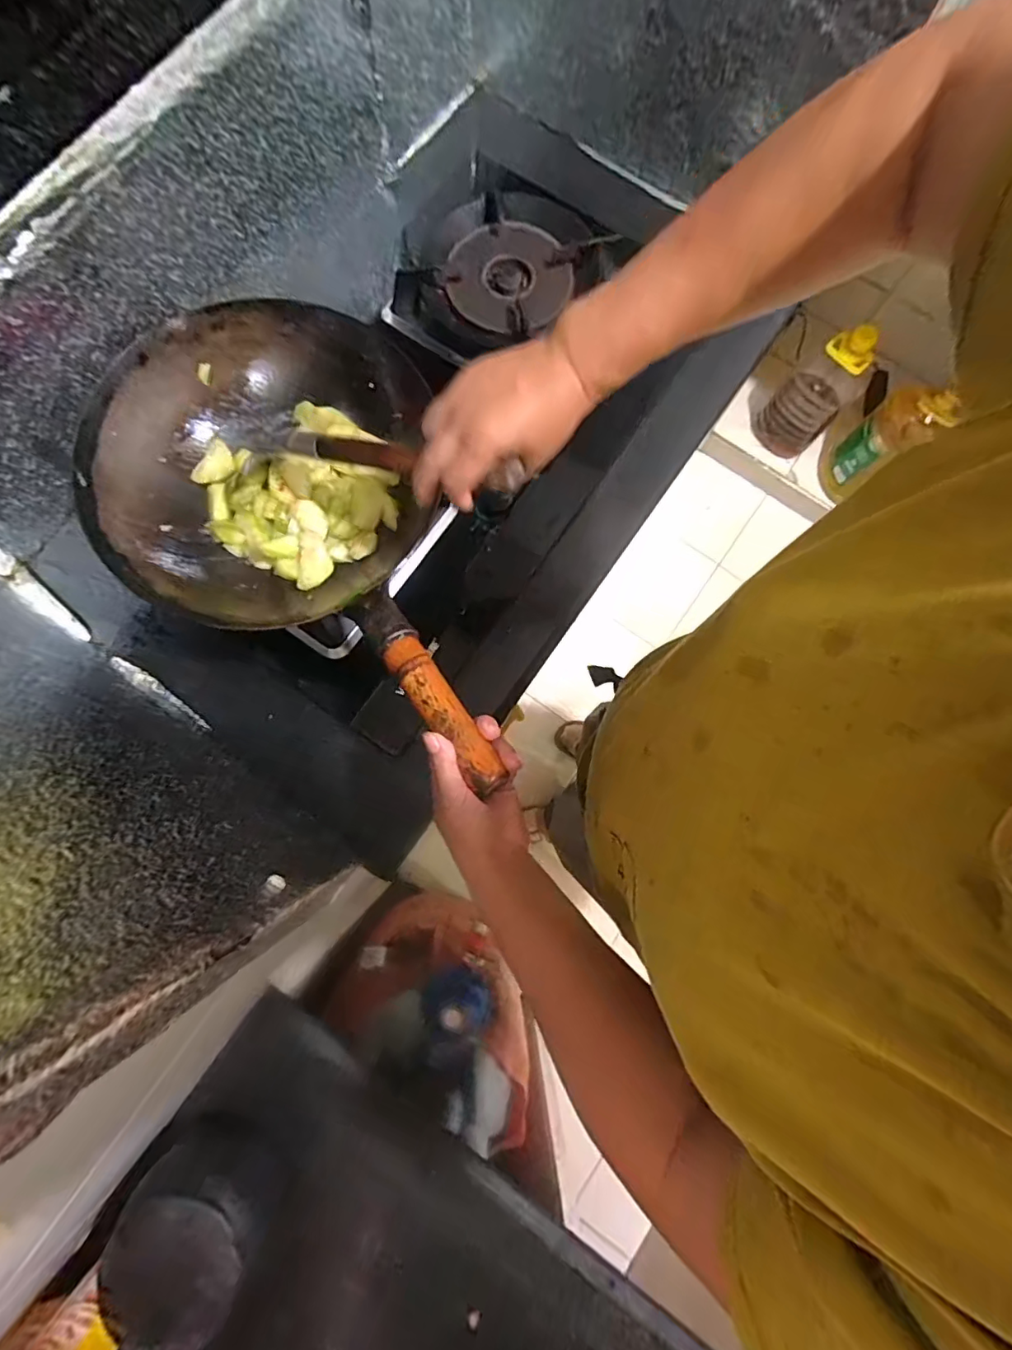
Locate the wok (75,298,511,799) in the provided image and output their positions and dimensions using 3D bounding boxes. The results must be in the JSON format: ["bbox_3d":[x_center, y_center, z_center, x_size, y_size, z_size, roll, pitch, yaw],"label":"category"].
[{"bbox_3d":[-0.170,-0.116,0.504,0.294,0.109,0.524,-38,74,-7],"label":"wok"}]

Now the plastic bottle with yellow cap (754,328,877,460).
[{"bbox_3d":[0.714,-0.656,1.216,0.144,0.336,0.131,39,81,6],"label":"plastic bottle with yellow cap"}]

